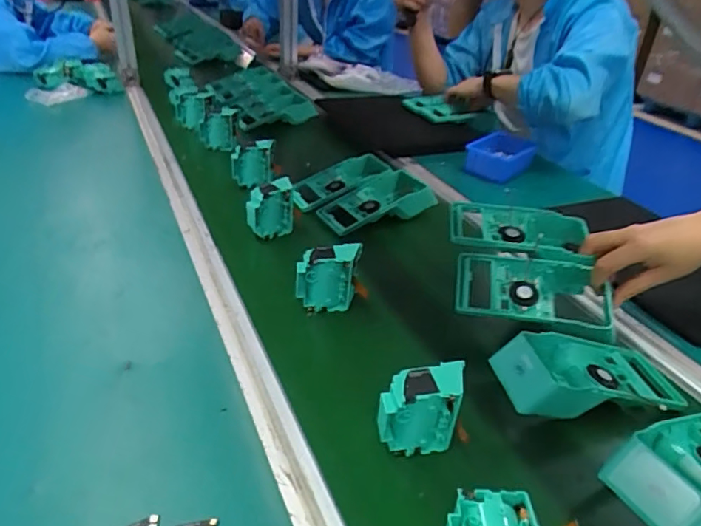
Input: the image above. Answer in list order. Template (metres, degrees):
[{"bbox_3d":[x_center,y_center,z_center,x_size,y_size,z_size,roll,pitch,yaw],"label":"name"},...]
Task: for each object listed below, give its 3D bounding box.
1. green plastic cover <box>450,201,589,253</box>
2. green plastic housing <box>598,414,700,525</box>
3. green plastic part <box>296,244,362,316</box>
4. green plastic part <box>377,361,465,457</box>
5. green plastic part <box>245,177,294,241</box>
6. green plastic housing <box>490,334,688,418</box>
[{"bbox_3d":[0.214,-0.038,0.665,0.179,0.036,0.085,6,31,2],"label":"green plastic cover"},{"bbox_3d":[0.304,0.170,0.449,0.188,0.058,0.087,-16,38,-27],"label":"green plastic housing"},{"bbox_3d":[-0.026,0.017,0.627,0.075,0.081,0.034,-3,32,-12],"label":"green plastic part"},{"bbox_3d":[0.061,0.129,0.462,0.076,0.074,0.037,-6,34,-13],"label":"green plastic part"},{"bbox_3d":[-0.116,-0.077,0.768,0.030,0.073,0.073,26,37,31],"label":"green plastic part"},{"bbox_3d":[0.241,0.114,0.537,0.190,0.054,0.091,-2,32,-11],"label":"green plastic housing"}]

